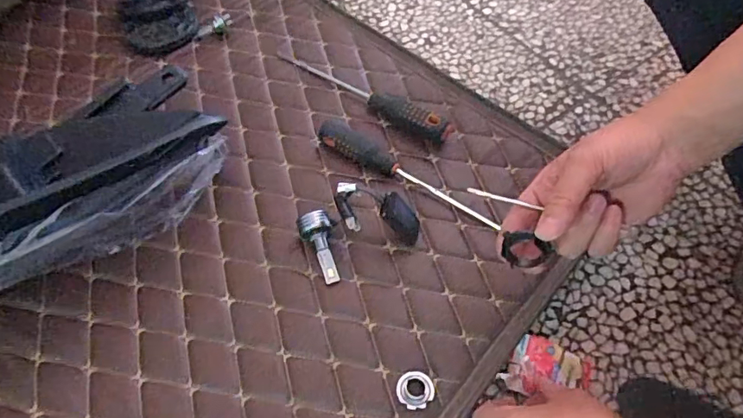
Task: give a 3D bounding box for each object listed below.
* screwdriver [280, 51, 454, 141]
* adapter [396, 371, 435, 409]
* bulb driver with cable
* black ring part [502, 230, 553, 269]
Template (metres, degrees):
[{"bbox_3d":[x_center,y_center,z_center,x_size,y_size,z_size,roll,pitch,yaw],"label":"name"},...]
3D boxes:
[{"bbox_3d":[-0.010,-0.149,0.619,0.249,0.032,0.035,36,63,17],"label":"screwdriver"},{"bbox_3d":[0.038,0.158,0.443,0.031,0.012,0.031,2,58,-3],"label":"adapter"},{"bbox_3d":[0.005,0.006,0.505,0.077,0.065,0.045,-6,59,-8],"label":"bulb driver with cable"},{"bbox_3d":[0.112,0.027,0.368,0.032,0.032,0.012,-11,30,29],"label":"black ring part"}]

